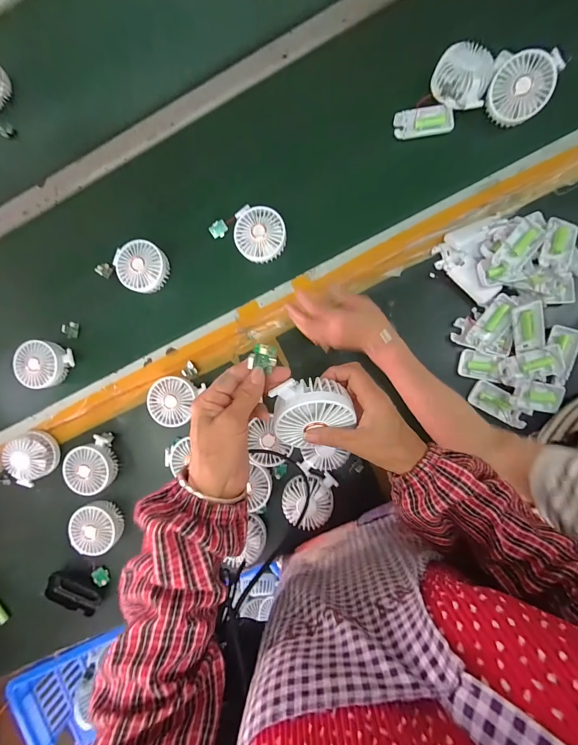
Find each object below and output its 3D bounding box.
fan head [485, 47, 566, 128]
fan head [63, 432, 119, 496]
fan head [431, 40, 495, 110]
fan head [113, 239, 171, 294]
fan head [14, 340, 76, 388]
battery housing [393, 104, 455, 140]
[{"bbox_3d":[0.360,-0.444,0.498,0.095,0.029,0.095,5,118,10],"label":"fan head"},{"bbox_3d":[-0.368,0.173,0.594,0.083,0.041,0.101,-16,86,3],"label":"fan head"},{"bbox_3d":[0.278,-0.472,0.512,0.086,0.035,0.092,7,88,4],"label":"fan head"},{"bbox_3d":[-0.266,-0.190,0.573,0.086,0.042,0.084,25,89,5],"label":"fan head"},{"bbox_3d":[-0.457,-0.018,0.594,0.080,0.039,0.090,41,90,5],"label":"fan head"},{"bbox_3d":[0.227,-0.422,0.539,0.095,0.015,0.043,-7,87,4],"label":"battery housing"}]

